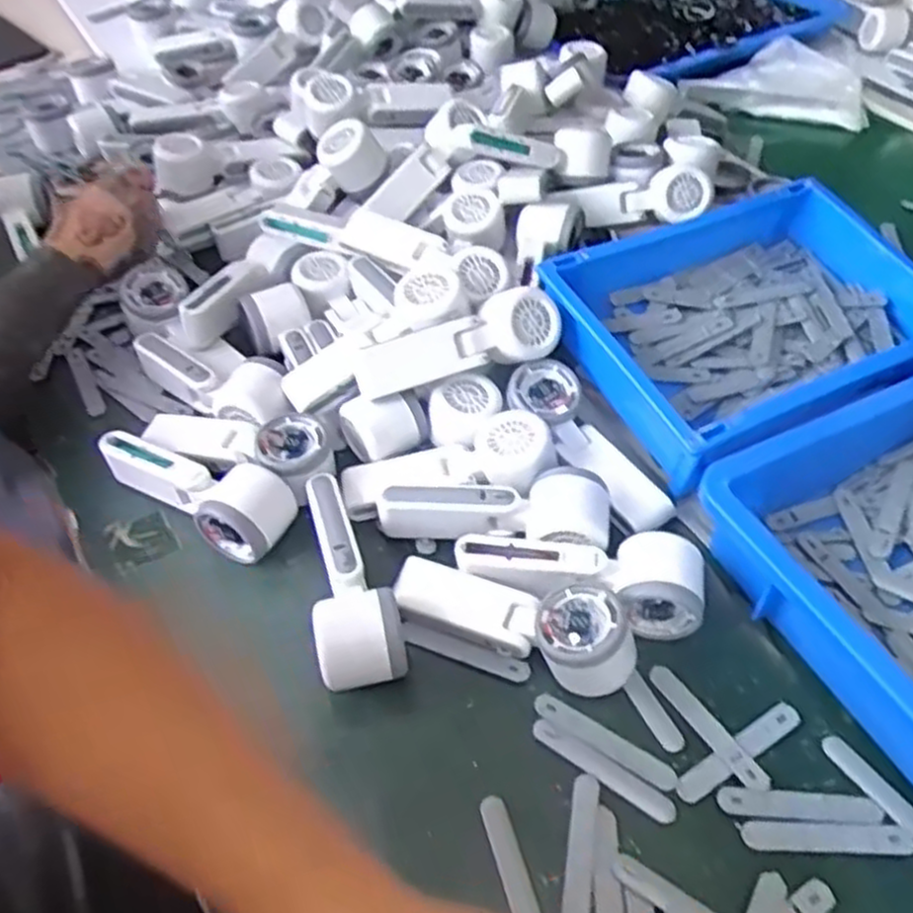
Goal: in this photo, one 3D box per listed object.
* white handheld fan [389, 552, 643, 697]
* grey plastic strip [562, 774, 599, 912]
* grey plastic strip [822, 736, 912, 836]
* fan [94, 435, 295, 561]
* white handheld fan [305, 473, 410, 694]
[{"bbox_3d":[0.040,0.104,0.536,0.165,0.056,0.059,21,53,17],"label":"white handheld fan"},{"bbox_3d":[0.072,0.232,0.457,0.014,0.004,0.093,9,50,8],"label":"grey plastic strip"},{"bbox_3d":[0.262,0.209,0.473,0.017,0.005,0.095,-28,55,-22],"label":"grey plastic strip"},{"bbox_3d":[-0.203,0.023,0.613,0.166,0.055,0.058,24,54,19],"label":"fan"},{"bbox_3d":[-0.073,0.087,0.564,0.056,0.057,0.162,-8,50,-7],"label":"white handheld fan"}]

